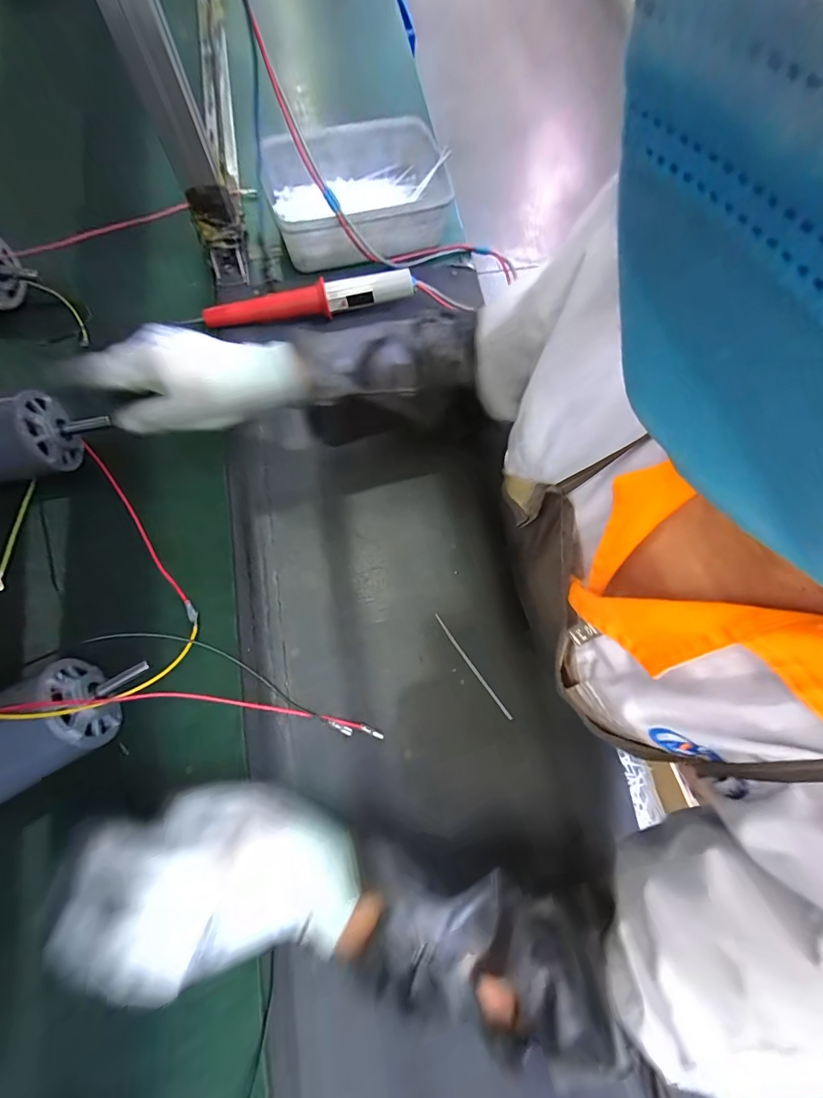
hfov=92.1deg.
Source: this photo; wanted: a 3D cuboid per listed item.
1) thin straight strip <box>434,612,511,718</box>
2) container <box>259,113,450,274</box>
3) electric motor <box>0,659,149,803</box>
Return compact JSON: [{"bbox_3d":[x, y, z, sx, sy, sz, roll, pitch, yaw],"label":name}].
[{"bbox_3d":[0.060,0.117,0.397,0.005,0.004,0.120,-35,78,-11],"label":"thin straight strip"},{"bbox_3d":[-0.071,-0.455,0.515,0.227,0.065,0.151,-19,75,-7],"label":"container"},{"bbox_3d":[-0.324,0.158,0.326,0.189,0.087,0.078,-27,77,-9],"label":"electric motor"}]

